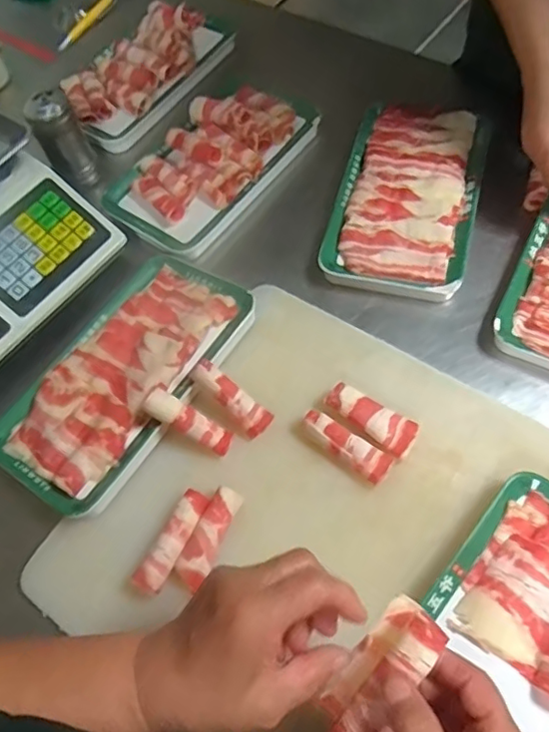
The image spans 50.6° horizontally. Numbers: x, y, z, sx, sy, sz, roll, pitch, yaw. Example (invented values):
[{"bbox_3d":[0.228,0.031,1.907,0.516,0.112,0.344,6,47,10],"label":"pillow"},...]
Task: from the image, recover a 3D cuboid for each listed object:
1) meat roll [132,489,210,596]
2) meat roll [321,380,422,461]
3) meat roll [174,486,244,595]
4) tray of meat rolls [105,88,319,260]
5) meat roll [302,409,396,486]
[{"bbox_3d":[-0.075,0.128,0.427,0.020,0.013,0.077,23,64,14],"label":"meat roll"},{"bbox_3d":[0.078,0.041,0.463,0.074,0.017,0.030,34,67,19],"label":"meat roll"},{"bbox_3d":[-0.048,0.125,0.428,0.024,0.012,0.073,24,64,14],"label":"meat roll"},{"bbox_3d":[-0.067,-0.228,0.629,0.136,0.055,0.244,35,77,12],"label":"tray of meat rolls"},{"bbox_3d":[0.054,0.064,0.452,0.075,0.019,0.023,31,66,18],"label":"meat roll"}]

